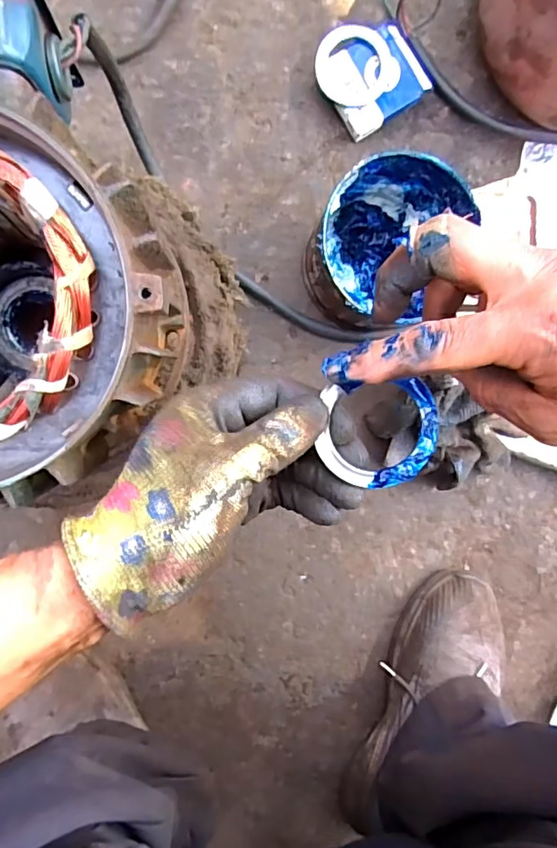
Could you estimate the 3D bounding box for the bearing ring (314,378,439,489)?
[{"bbox_3d":[0.052,0.006,0.268,0.059,0.008,0.053,-7,96,-6],"label":"bearing ring"}]

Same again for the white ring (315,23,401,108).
[{"bbox_3d":[0.065,-0.303,0.447,0.065,0.004,0.062,0,101,-1],"label":"white ring"}]

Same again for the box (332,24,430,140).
[{"bbox_3d":[0.085,-0.298,0.458,0.081,0.023,0.069,-34,98,-3],"label":"box"}]

